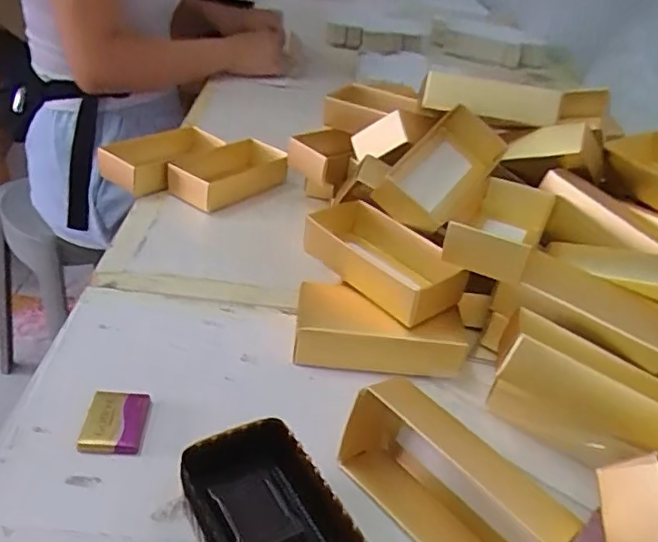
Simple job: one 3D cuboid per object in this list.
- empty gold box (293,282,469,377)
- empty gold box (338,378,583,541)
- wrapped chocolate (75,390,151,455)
[{"bbox_3d":[0.035,0.042,0.417,0.116,0.032,0.053,10,33,-1],"label":"empty gold box"},{"bbox_3d":[0.060,0.109,0.308,0.047,0.049,0.125,-21,44,-38],"label":"empty gold box"},{"bbox_3d":[-0.121,0.086,0.336,0.032,0.010,0.039,6,34,-7],"label":"wrapped chocolate"}]

